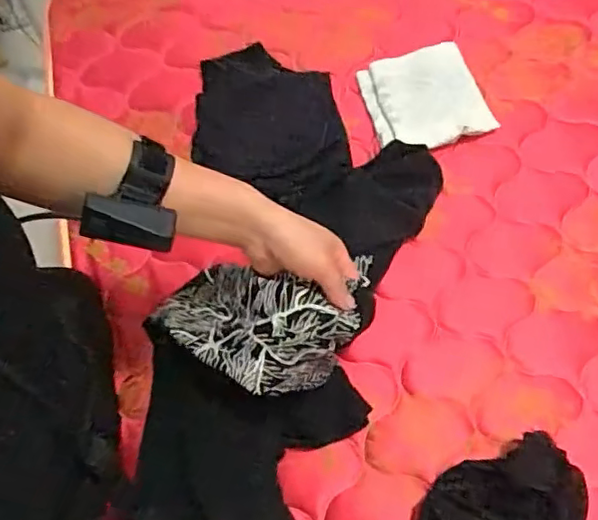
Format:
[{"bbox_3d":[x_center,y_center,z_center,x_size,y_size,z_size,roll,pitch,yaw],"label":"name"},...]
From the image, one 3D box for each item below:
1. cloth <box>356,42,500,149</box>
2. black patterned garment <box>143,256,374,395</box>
[{"bbox_3d":[0.171,-0.223,0.834,0.148,0.040,0.162,-19,64,-6],"label":"cloth"},{"bbox_3d":[-0.054,0.063,0.622,0.245,0.112,0.134,3,59,39],"label":"black patterned garment"}]

